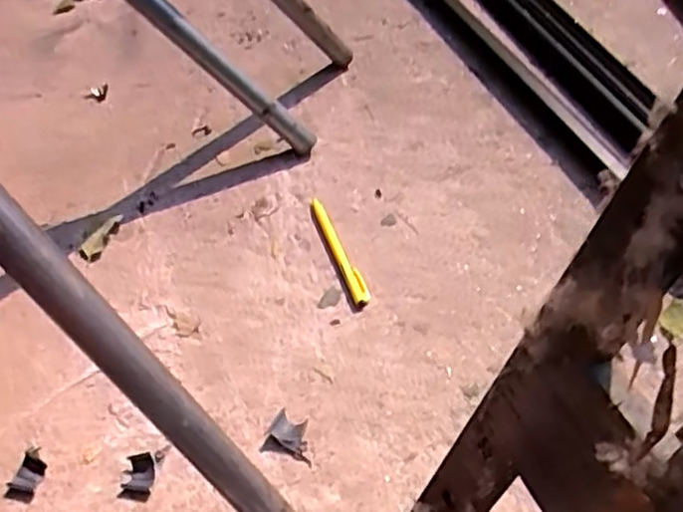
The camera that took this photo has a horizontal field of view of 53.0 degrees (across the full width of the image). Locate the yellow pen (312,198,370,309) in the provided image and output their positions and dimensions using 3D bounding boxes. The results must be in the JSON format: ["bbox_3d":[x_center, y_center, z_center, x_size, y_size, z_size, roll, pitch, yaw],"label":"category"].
[{"bbox_3d":[-0.002,-0.007,0.616,0.015,0.009,0.131,-17,51,-9],"label":"yellow pen"}]

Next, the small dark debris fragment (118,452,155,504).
[{"bbox_3d":[-0.147,0.158,0.494,0.023,0.011,0.033,2,51,7],"label":"small dark debris fragment"}]

